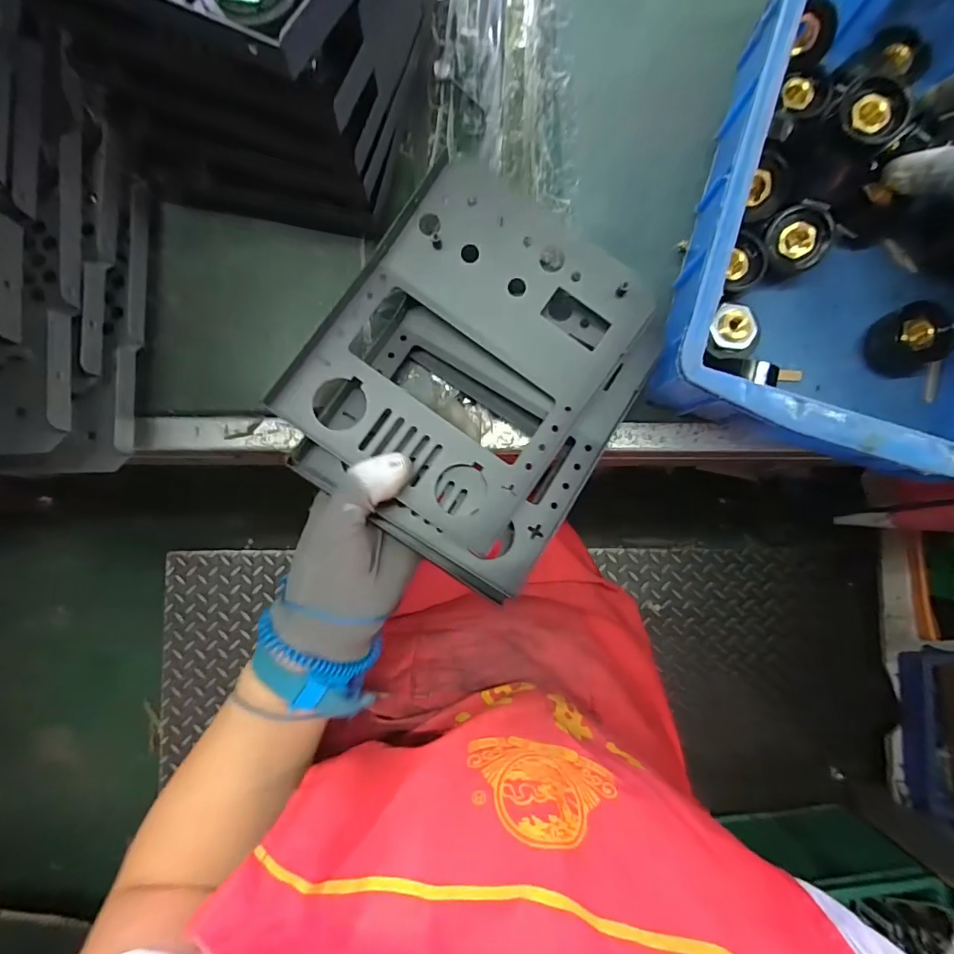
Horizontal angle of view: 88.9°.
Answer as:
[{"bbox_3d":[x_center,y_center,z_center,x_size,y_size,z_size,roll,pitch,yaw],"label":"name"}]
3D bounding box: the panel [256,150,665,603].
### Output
[{"bbox_3d":[0.002,-0.060,0.295,0.181,0.030,0.203,36,87,1],"label":"panel"}]

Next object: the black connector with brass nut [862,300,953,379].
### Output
[{"bbox_3d":[0.272,-0.085,0.306,0.033,0.028,0.042,-18,88,-1],"label":"black connector with brass nut"}]

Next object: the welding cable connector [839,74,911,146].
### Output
[{"bbox_3d":[0.222,-0.205,0.271,0.033,0.028,0.025,39,50,-1],"label":"welding cable connector"}]

